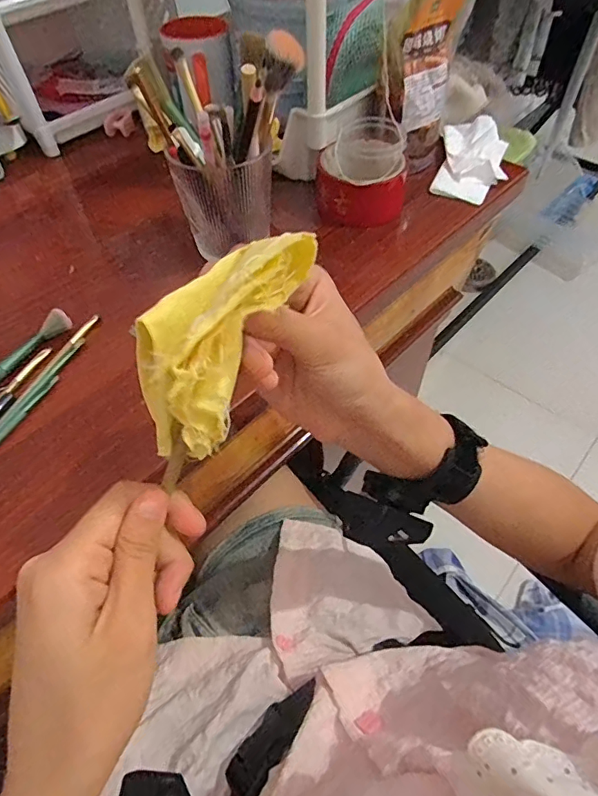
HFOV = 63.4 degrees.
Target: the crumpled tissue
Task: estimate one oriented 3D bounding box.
[{"bbox_3d":[0.192,-0.268,0.536,0.070,0.027,0.137,13,55,11],"label":"crumpled tissue"}]

